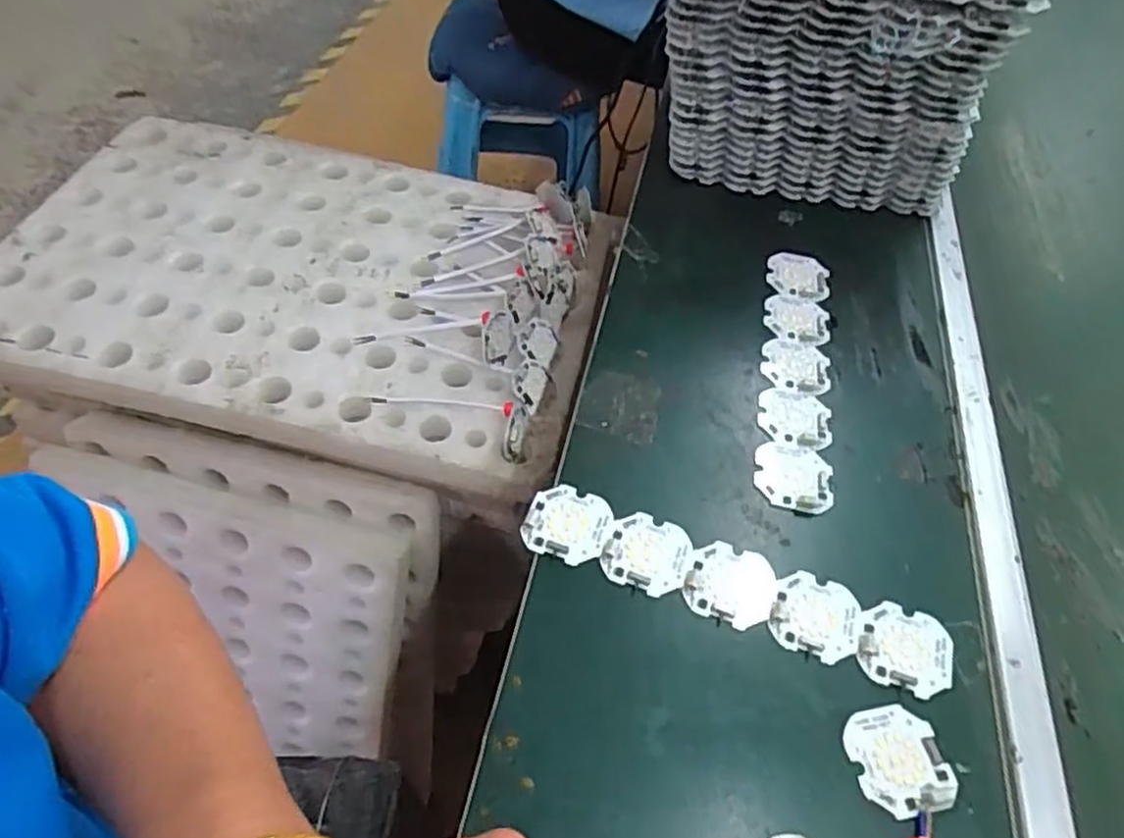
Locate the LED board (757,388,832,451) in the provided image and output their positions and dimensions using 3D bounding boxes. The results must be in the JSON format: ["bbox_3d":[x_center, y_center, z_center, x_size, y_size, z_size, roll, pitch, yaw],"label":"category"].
[{"bbox_3d":[0.153,-0.002,0.478,0.047,0.004,0.046,13,52,4],"label":"LED board"}]

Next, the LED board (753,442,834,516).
[{"bbox_3d":[0.143,0.036,0.447,0.047,0.004,0.044,13,52,4],"label":"LED board"}]

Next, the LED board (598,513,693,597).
[{"bbox_3d":[0.049,0.075,0.408,0.047,0.004,0.045,20,53,10],"label":"LED board"}]

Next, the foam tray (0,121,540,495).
[{"bbox_3d":[-0.250,-0.143,0.707,0.540,0.039,0.377,12,52,4],"label":"foam tray"}]

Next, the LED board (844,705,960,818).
[{"bbox_3d":[0.164,0.164,0.351,0.047,0.004,0.047,-7,53,-11],"label":"LED board"}]

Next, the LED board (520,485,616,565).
[{"bbox_3d":[0.005,0.060,0.417,0.049,0.004,0.046,18,52,9],"label":"LED board"}]

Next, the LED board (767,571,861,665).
[{"bbox_3d":[0.138,0.105,0.392,0.045,0.004,0.046,19,52,9],"label":"LED board"}]

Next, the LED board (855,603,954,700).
[{"bbox_3d":[0.183,0.121,0.385,0.046,0.004,0.046,20,53,10],"label":"LED board"}]

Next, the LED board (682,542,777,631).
[{"bbox_3d":[0.094,0.090,0.402,0.047,0.004,0.047,19,52,9],"label":"LED board"}]

